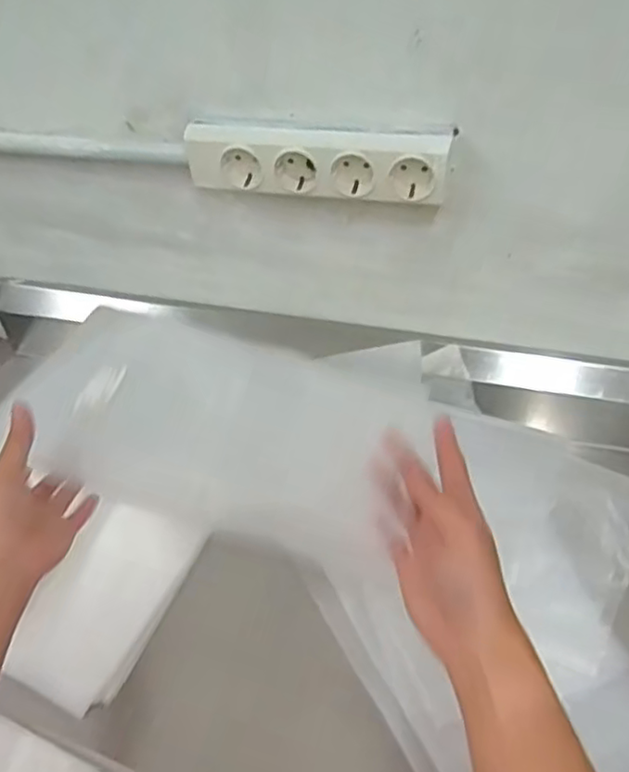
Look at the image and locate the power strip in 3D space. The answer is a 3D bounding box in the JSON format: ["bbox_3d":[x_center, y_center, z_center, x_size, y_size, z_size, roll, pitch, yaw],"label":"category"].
[{"bbox_3d":[0.001,-0.206,0.577,0.239,0.061,0.038,7,47,8],"label":"power strip"}]

